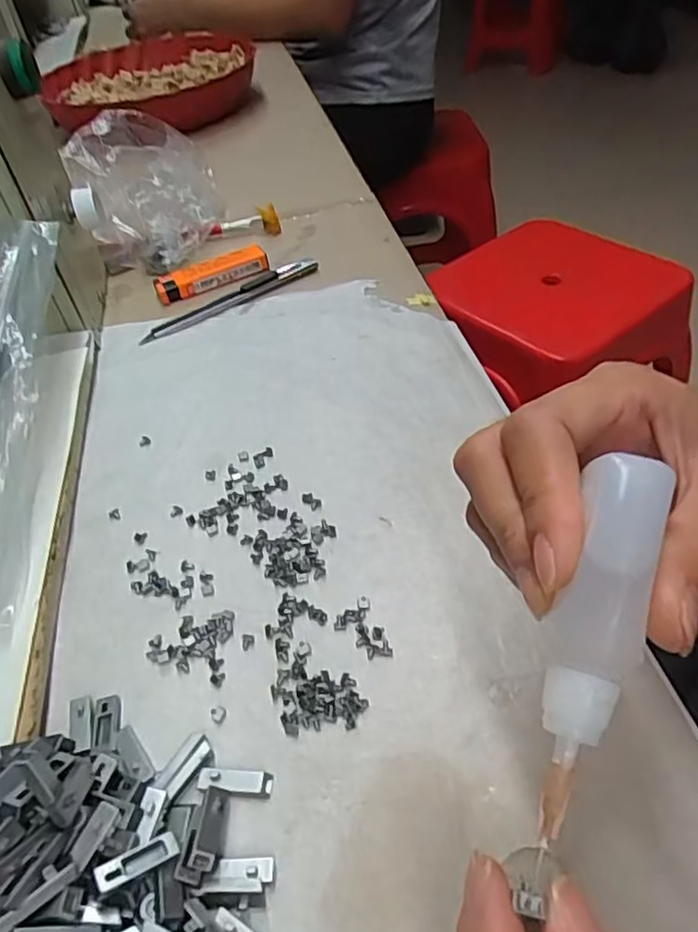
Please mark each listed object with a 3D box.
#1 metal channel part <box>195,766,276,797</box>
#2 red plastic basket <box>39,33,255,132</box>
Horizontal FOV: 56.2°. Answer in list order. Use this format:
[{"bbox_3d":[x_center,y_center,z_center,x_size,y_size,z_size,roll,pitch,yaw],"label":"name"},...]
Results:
[{"bbox_3d":[-0.039,0.107,0.222,0.025,0.005,0.009,1,45,9],"label":"metal channel part"},{"bbox_3d":[-0.220,-0.422,0.729,0.231,0.053,0.255,-16,45,-8],"label":"red plastic basket"}]

